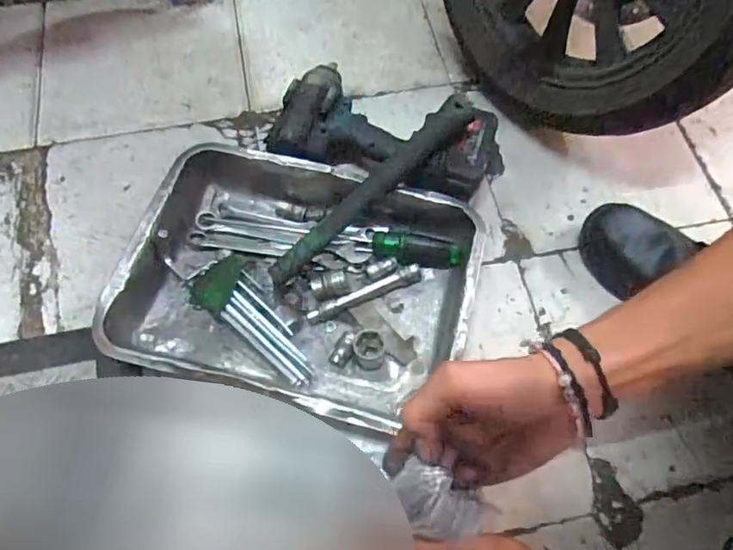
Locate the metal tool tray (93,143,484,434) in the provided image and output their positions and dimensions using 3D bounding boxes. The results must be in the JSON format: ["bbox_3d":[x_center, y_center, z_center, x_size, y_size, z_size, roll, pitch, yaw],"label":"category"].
[{"bbox_3d":[-0.076,0.005,0.618,0.382,0.073,0.283,14,66,5],"label":"metal tool tray"}]

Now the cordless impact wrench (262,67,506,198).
[{"bbox_3d":[0.021,-0.173,0.693,0.284,0.086,0.193,31,69,13],"label":"cordless impact wrench"}]

